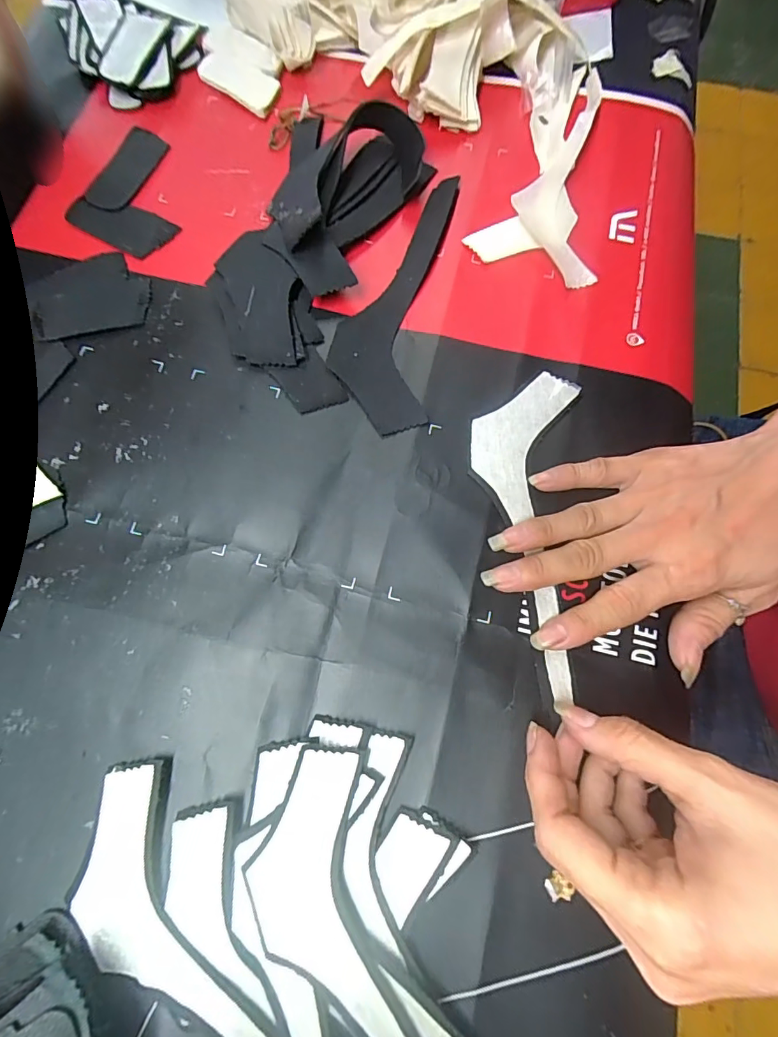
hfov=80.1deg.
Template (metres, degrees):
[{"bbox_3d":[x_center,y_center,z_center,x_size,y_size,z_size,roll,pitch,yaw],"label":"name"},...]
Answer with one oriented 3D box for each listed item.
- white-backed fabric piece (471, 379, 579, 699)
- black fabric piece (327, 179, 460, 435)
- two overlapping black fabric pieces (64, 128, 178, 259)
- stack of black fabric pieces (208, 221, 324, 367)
[{"bbox_3d":[0.076,0.002,0.245,0.058,0.006,0.172,0,74,0],"label":"white-backed fabric piece"},{"bbox_3d":[0.002,-0.139,0.284,0.058,0.007,0.183,8,74,3],"label":"black fabric piece"},{"bbox_3d":[-0.166,-0.222,0.311,0.071,0.004,0.098,20,75,6],"label":"two overlapping black fabric pieces"},{"bbox_3d":[-0.077,-0.132,0.278,0.052,0.012,0.097,-22,75,-6],"label":"stack of black fabric pieces"}]

